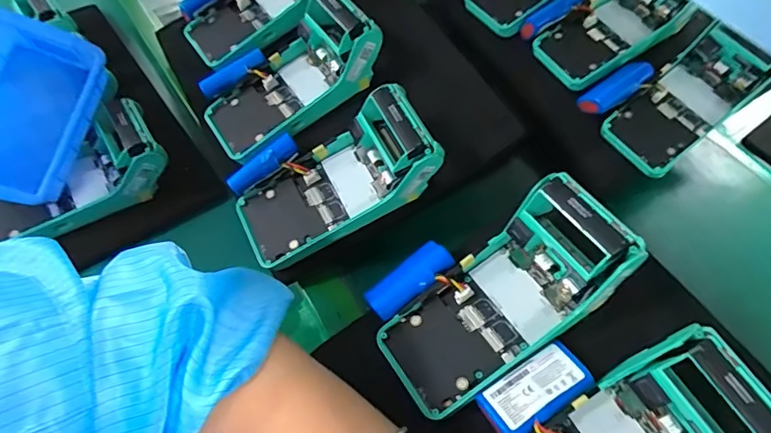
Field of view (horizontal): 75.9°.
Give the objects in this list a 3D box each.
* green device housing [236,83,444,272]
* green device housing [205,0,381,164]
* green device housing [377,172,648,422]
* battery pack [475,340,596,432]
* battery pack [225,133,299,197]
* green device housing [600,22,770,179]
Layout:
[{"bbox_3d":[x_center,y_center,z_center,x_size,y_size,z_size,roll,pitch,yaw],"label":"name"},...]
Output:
[{"bbox_3d":[-0.038,-0.025,0.408,0.172,0.063,0.079,-32,60,15],"label":"green device housing"},{"bbox_3d":[-0.084,-0.124,0.451,0.169,0.059,0.098,-37,64,10],"label":"green device housing"},{"bbox_3d":[0.080,0.057,0.332,0.170,0.056,0.075,-41,66,8],"label":"green device housing"},{"bbox_3d":[0.093,0.110,0.308,0.067,0.014,0.036,-32,49,-14],"label":"battery pack"},{"bbox_3d":[-0.103,-0.042,0.416,0.065,0.015,0.017,-38,66,0],"label":"battery pack"},{"bbox_3d":[0.291,-0.114,0.473,0.164,0.045,0.077,-41,66,3],"label":"green device housing"}]

